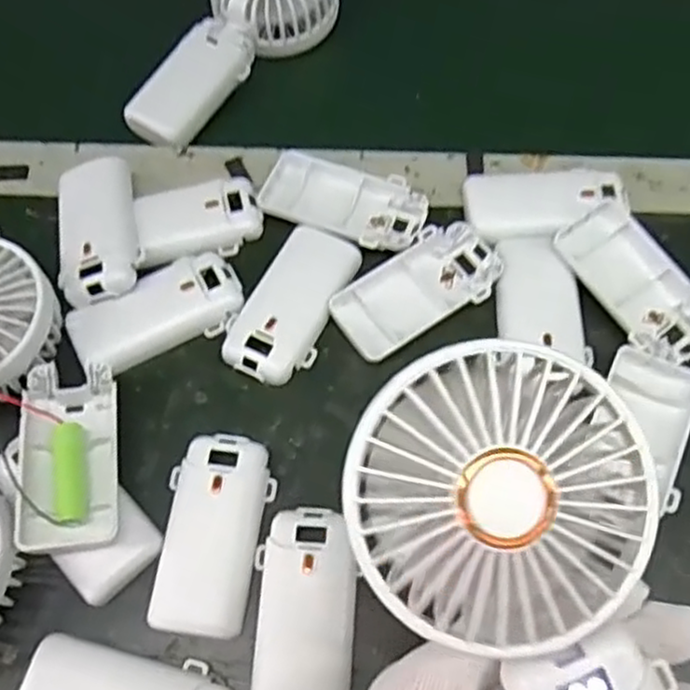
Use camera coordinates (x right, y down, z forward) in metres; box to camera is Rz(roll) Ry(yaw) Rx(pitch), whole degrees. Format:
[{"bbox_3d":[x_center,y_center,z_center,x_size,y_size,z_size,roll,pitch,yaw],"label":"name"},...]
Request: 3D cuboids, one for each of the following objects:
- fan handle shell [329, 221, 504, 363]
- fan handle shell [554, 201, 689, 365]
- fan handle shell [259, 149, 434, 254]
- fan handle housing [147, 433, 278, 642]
[{"bbox_3d":[0.041,-0.030,0.408,0.096,0.013,0.050,-35,67,-15],"label":"fan handle shell"},{"bbox_3d":[0.159,-0.034,0.400,0.050,0.018,0.091,-29,66,-12],"label":"fan handle shell"},{"bbox_3d":[-0.001,-0.084,0.431,0.095,0.009,0.049,20,66,12],"label":"fan handle shell"},{"bbox_3d":[-0.063,0.089,0.355,0.047,0.014,0.093,6,64,5],"label":"fan handle housing"}]

